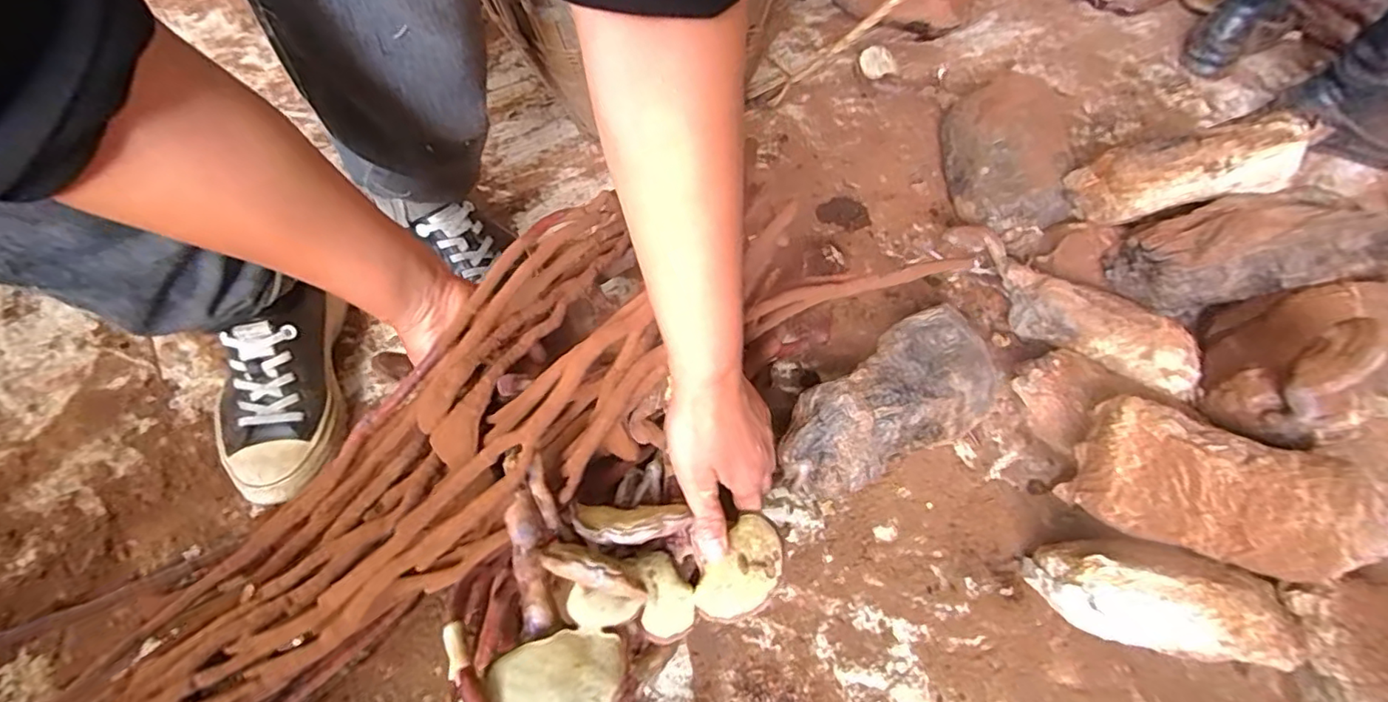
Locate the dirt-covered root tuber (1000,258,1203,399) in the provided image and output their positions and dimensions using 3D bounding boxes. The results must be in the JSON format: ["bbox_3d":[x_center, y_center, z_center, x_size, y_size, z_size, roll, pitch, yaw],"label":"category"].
[{"bbox_3d":[0.370,-0.026,0.540,0.179,0.047,0.057,33,58,22],"label":"dirt-covered root tuber"}]

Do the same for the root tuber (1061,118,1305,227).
[{"bbox_3d":[0.451,-0.163,0.545,0.171,0.074,0.058,-8,44,35],"label":"root tuber"}]

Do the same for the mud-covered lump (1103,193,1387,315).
[{"bbox_3d":[0.490,-0.098,0.510,0.213,0.062,0.096,-8,50,16],"label":"mud-covered lump"}]

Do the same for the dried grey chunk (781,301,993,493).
[{"bbox_3d":[0.153,0.052,0.492,0.194,0.102,0.084,-23,56,-18],"label":"dried grey chunk"}]

